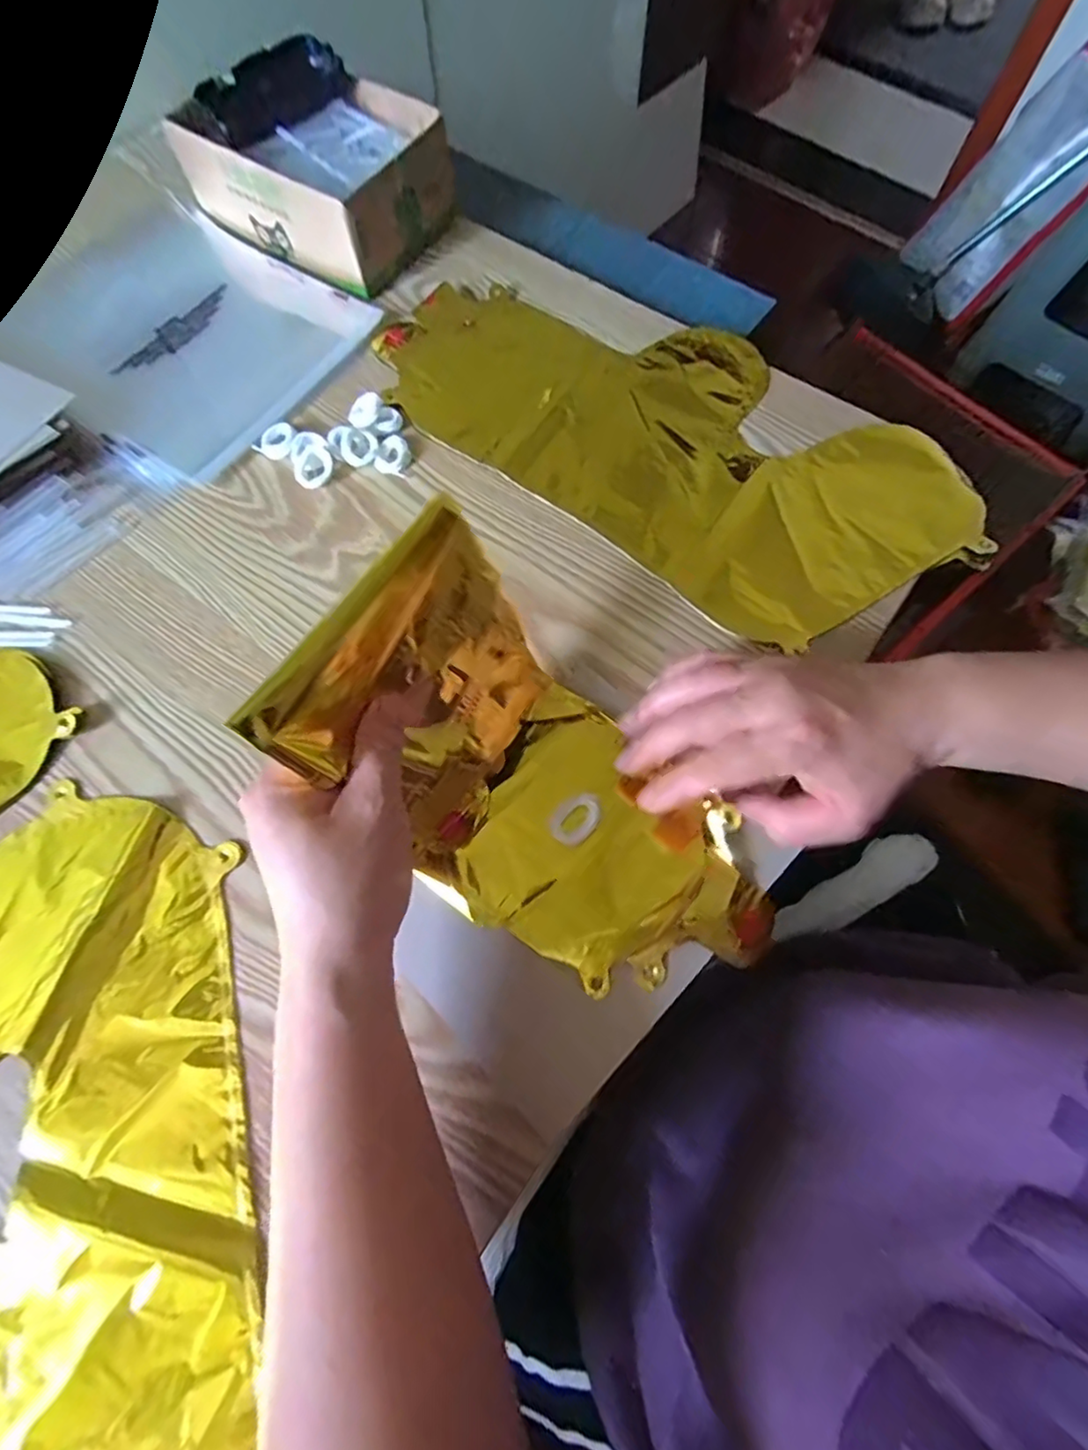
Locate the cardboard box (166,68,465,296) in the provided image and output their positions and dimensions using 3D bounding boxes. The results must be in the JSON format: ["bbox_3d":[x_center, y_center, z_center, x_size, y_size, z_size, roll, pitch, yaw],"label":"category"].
[{"bbox_3d":[-0.175,-0.448,0.499,0.183,0.064,0.135,33,73,12],"label":"cardboard box"}]

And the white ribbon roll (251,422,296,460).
[{"bbox_3d":[-0.188,-0.200,0.433,0.025,0.008,0.028,32,73,12],"label":"white ribbon roll"}]

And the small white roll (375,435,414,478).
[{"bbox_3d":[-0.105,-0.188,0.428,0.023,0.006,0.030,8,70,4],"label":"small white roll"}]

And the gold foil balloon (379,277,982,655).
[{"bbox_3d":[0.080,-0.215,0.439,0.422,0.009,0.203,37,74,14],"label":"gold foil balloon"}]

